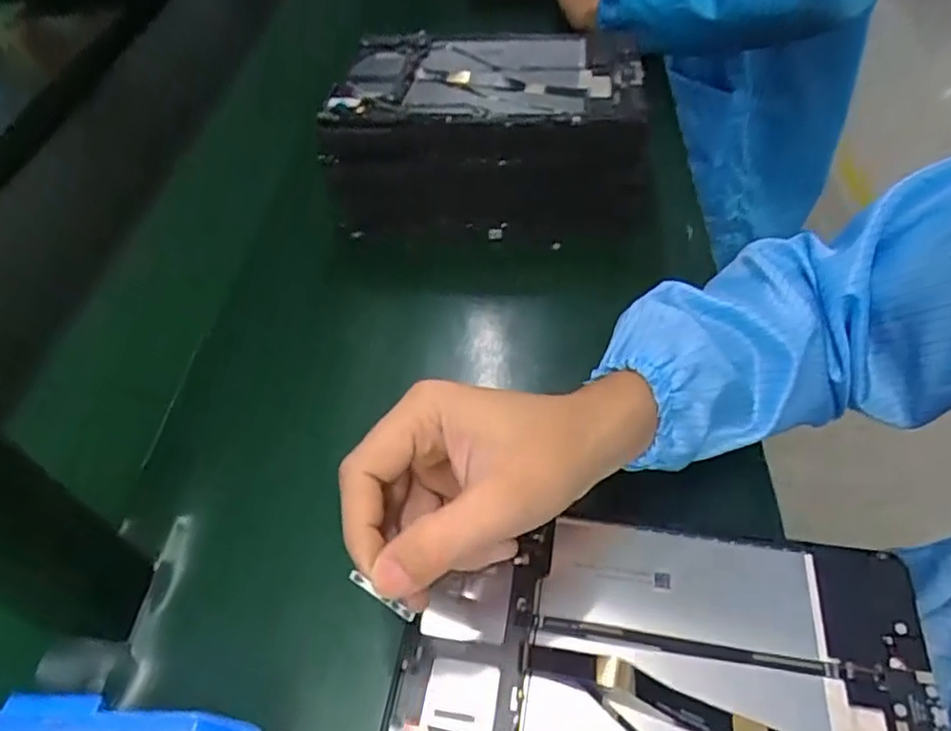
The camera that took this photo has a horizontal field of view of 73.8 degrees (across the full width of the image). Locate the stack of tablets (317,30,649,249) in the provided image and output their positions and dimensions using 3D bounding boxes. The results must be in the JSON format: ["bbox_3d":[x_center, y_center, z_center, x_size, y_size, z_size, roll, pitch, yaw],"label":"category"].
[{"bbox_3d":[0.014,-0.196,0.535,0.249,0.105,0.151,3,51,8],"label":"stack of tablets"}]

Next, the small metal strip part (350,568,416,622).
[{"bbox_3d":[-0.036,0.091,0.250,0.005,0.037,0.004,-16,39,40],"label":"small metal strip part"}]

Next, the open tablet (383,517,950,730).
[{"bbox_3d":[0.084,0.143,0.290,0.235,0.014,0.147,4,51,9],"label":"open tablet"}]

